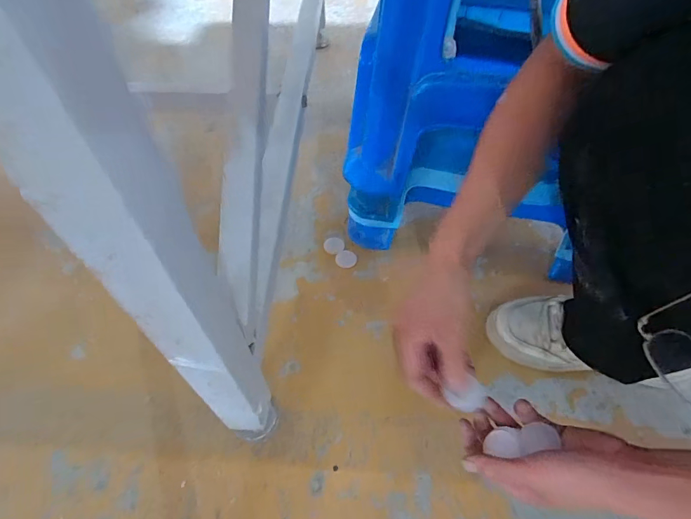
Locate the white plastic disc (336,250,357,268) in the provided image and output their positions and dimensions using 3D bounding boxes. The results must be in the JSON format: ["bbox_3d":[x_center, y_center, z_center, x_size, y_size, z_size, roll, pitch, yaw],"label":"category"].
[{"bbox_3d":[0.001,0.000,0.617,0.032,0.005,0.030,0,55,0],"label":"white plastic disc"}]

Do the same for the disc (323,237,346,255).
[{"bbox_3d":[-0.018,-0.021,0.630,0.032,0.008,0.030,0,55,0],"label":"disc"}]

